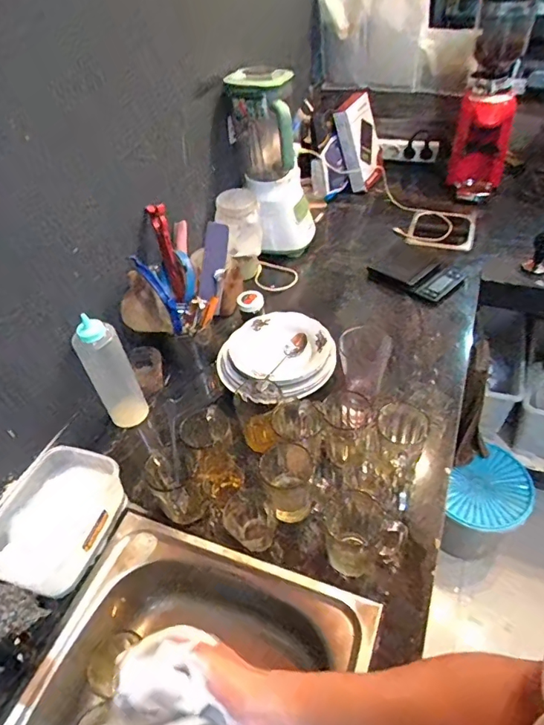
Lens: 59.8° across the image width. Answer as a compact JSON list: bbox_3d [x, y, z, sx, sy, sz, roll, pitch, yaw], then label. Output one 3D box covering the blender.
[{"bbox_3d":[0.005,-0.451,1.105,0.157,0.392,0.171,13,49,19],"label":"blender"}]

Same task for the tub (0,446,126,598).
[{"bbox_3d":[-0.316,0.230,0.697,0.142,0.069,0.196,11,48,17],"label":"tub"}]

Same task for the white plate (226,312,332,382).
[{"bbox_3d":[0.012,-0.035,0.896,0.180,0.034,0.153,-23,57,-16],"label":"white plate"}]

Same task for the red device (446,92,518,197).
[{"bbox_3d":[0.557,-0.582,1.264,0.141,0.273,0.149,13,49,19],"label":"red device"}]

